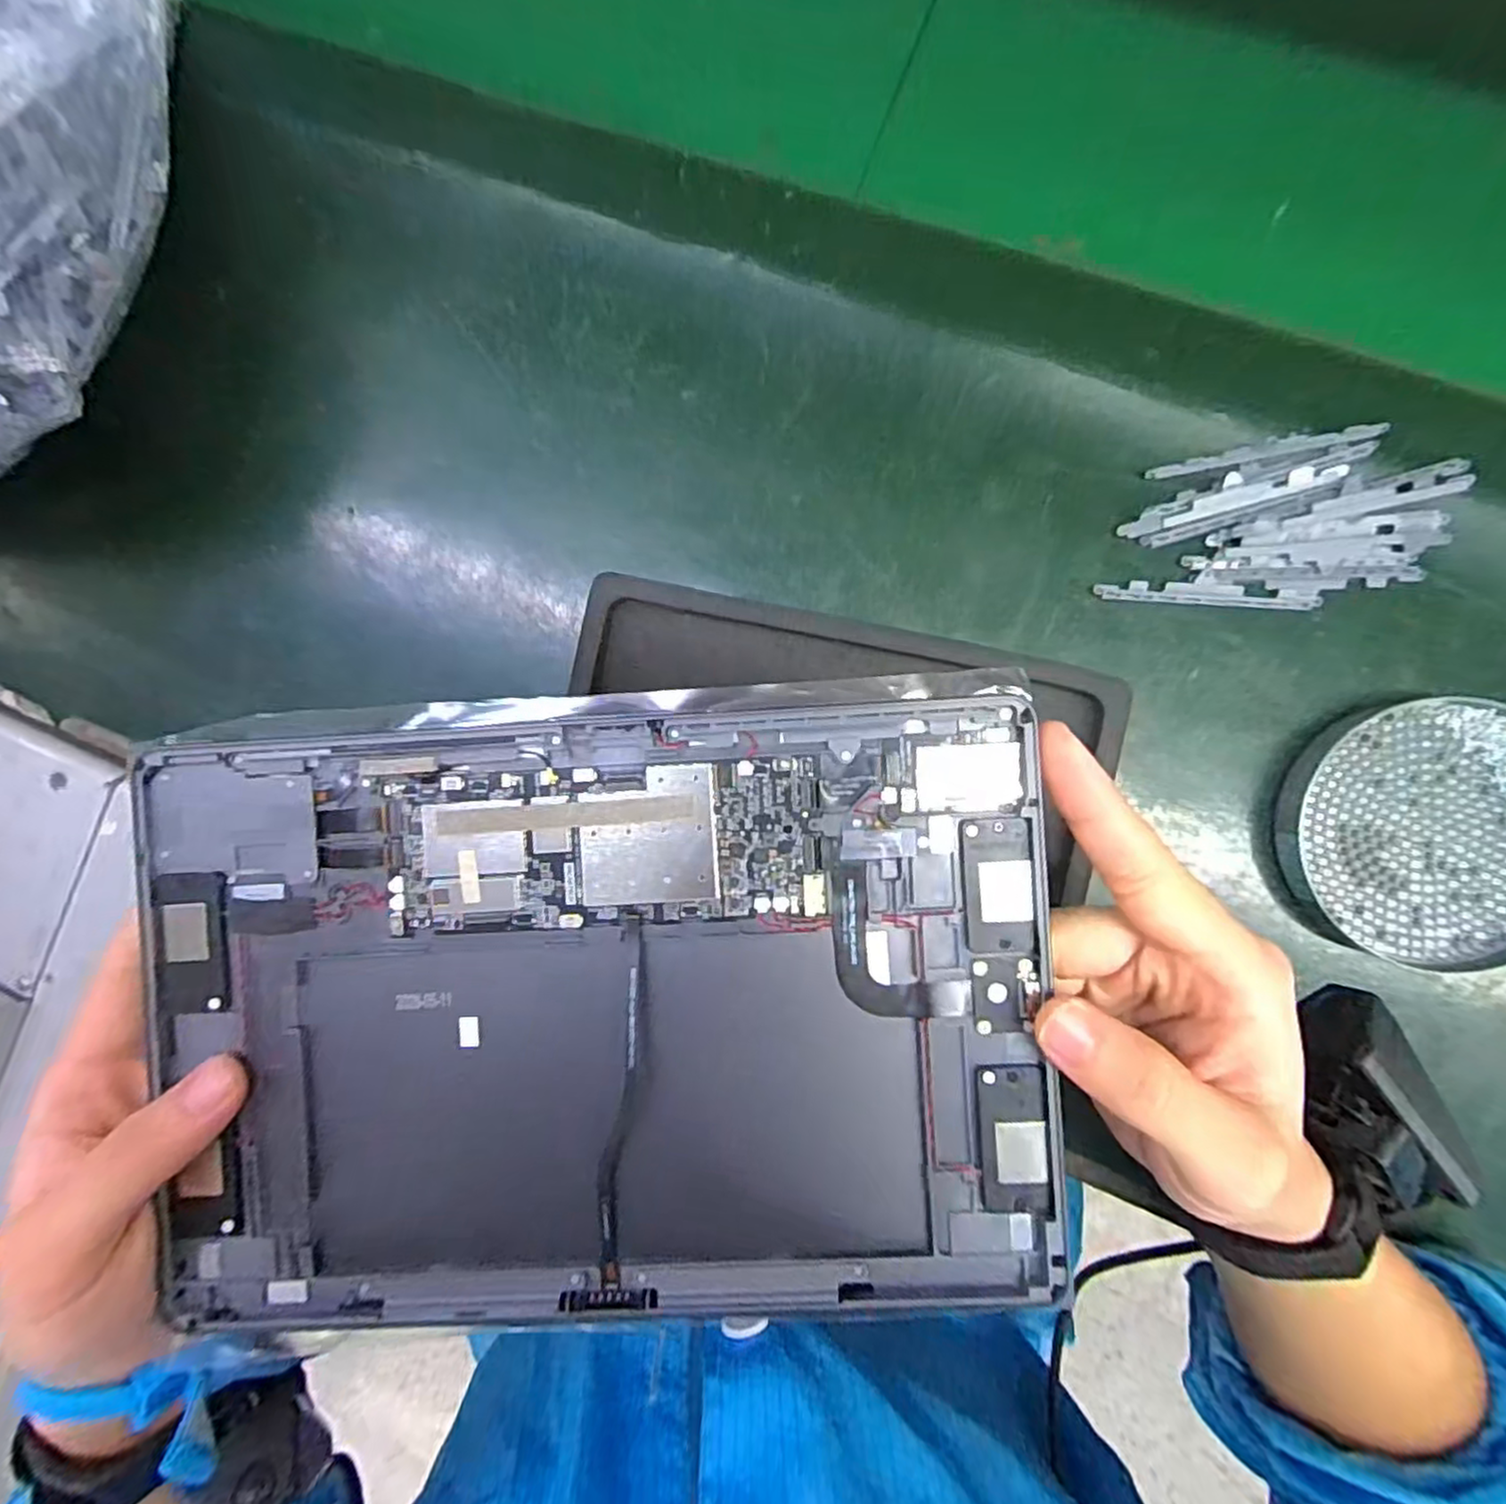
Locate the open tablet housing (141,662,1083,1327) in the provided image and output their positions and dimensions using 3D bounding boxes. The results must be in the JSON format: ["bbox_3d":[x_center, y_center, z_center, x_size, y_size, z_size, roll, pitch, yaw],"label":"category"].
[{"bbox_3d":[-0.043,0.072,0.207,0.248,0.014,0.174,-3,91,2],"label":"open tablet housing"}]

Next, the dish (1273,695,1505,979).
[{"bbox_3d":[0.293,0.037,0.309,0.114,0.016,0.115,0,93,9],"label":"dish"}]

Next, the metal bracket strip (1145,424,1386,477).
[{"bbox_3d":[0.225,-0.133,0.313,0.092,0.007,0.007,-7,92,9],"label":"metal bracket strip"}]

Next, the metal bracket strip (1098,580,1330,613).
[{"bbox_3d":[0.206,-0.071,0.322,0.094,0.004,0.010,5,94,9],"label":"metal bracket strip"}]

